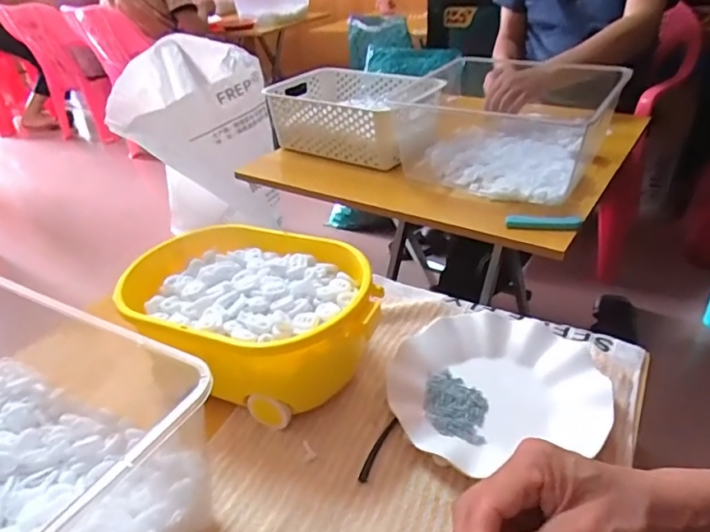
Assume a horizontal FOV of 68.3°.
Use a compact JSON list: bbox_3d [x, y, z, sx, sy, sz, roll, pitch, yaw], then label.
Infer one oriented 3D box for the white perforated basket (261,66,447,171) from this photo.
[{"bbox_3d":[-0.008,-0.299,1.020,0.309,0.101,0.199,20,40,33],"label":"white perforated basket"}]

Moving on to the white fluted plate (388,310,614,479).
[{"bbox_3d":[0.124,0.104,0.472,0.186,0.023,0.164,-10,33,-8],"label":"white fluted plate"}]

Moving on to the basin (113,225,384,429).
[{"bbox_3d":[-0.098,0.047,0.498,0.252,0.089,0.165,9,35,20],"label":"basin"}]

